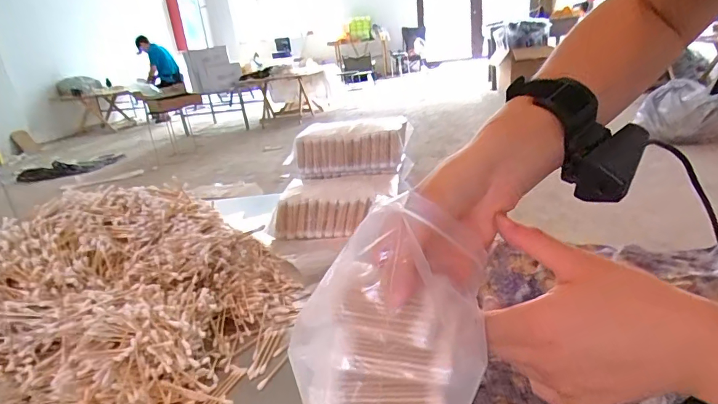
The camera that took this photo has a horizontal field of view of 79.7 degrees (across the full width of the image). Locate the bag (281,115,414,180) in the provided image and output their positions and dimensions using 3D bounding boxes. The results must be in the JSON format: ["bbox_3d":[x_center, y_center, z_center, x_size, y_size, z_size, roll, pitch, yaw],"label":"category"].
[{"bbox_3d":[-0.016,-0.107,0.858,0.229,0.085,0.114,-5,21,4],"label":"bag"}]

